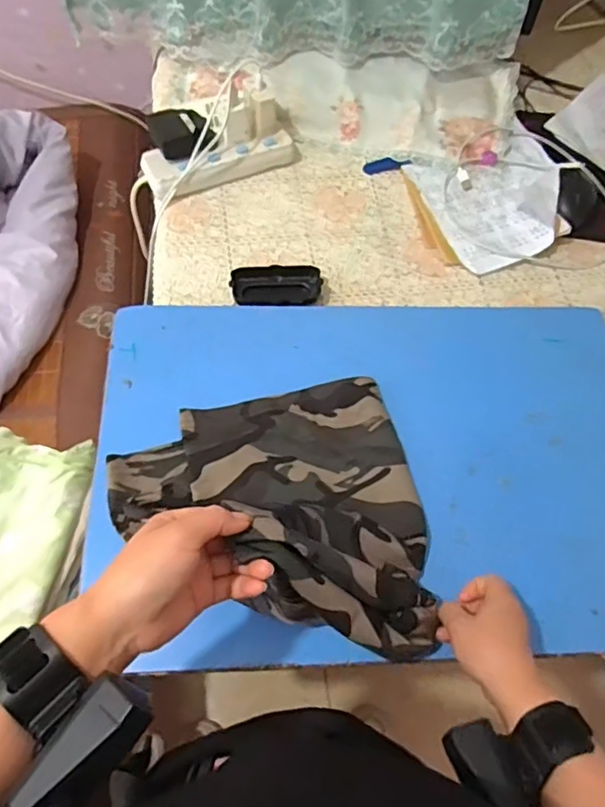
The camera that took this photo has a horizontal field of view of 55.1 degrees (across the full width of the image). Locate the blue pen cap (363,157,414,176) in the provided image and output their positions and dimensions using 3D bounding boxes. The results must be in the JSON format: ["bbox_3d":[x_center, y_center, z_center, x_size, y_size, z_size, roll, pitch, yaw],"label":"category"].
[{"bbox_3d":[0.124,-0.350,0.850,0.069,0.009,0.022,-9,65,-8],"label":"blue pen cap"}]

